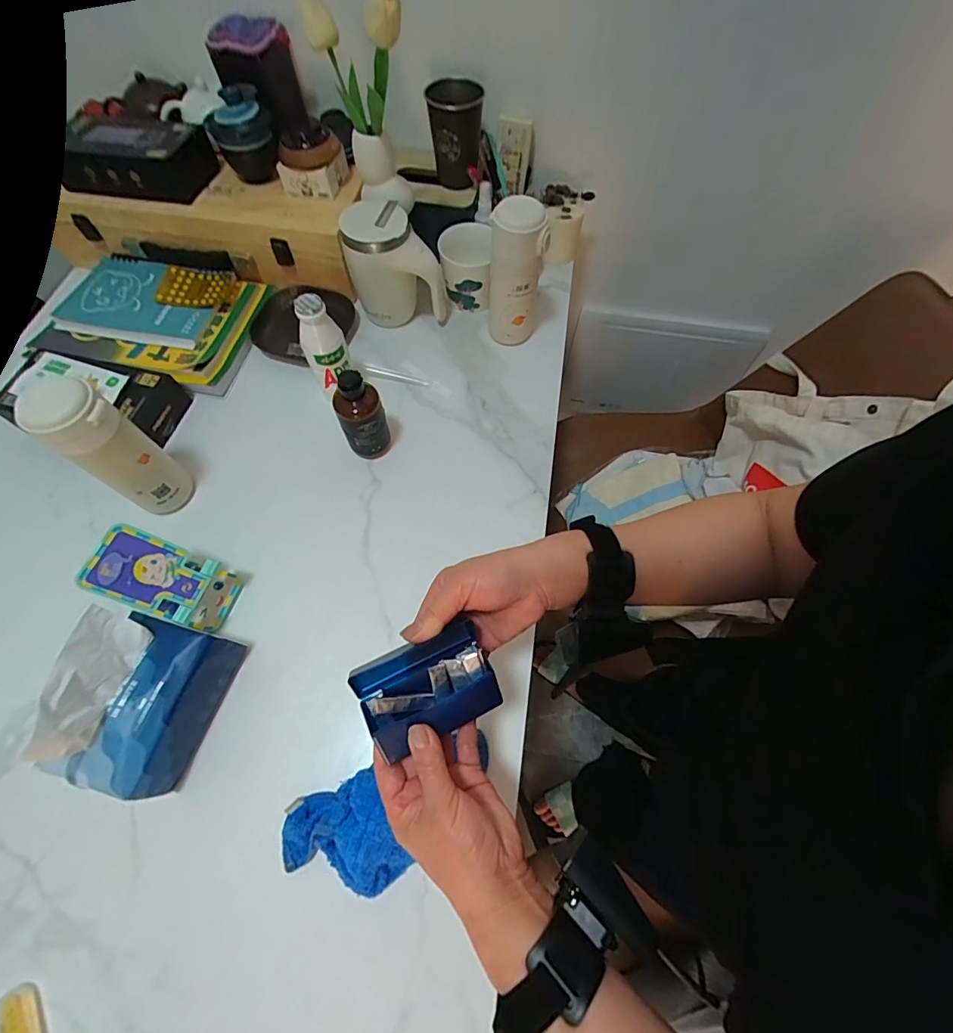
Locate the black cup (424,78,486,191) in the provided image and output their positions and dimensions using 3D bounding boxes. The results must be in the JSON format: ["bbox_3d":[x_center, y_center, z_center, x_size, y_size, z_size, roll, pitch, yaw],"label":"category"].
[{"bbox_3d":[-0.029,-0.528,0.628,0.072,0.103,0.067,-2,65,-1],"label":"black cup"}]

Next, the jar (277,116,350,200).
[{"bbox_3d":[-0.225,-0.493,0.623,0.078,0.065,0.074,0,65,0],"label":"jar"}]

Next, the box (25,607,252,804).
[{"bbox_3d":[-0.298,0.163,0.402,0.092,0.128,0.134,13,66,6],"label":"box"}]

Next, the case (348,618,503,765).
[{"bbox_3d":[-0.034,0.122,0.324,0.092,0.022,0.066,-25,68,-11],"label":"case"}]

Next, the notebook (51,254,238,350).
[{"bbox_3d":[-0.478,-0.314,0.655,0.216,0.014,0.149,10,68,3],"label":"notebook"}]

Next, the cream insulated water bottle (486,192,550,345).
[{"bbox_3d":[0.053,-0.319,0.605,0.067,0.188,0.067,7,65,3],"label":"cream insulated water bottle"}]

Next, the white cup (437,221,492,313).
[{"bbox_3d":[-0.017,-0.365,0.671,0.074,0.094,0.087,3,65,1],"label":"white cup"}]

